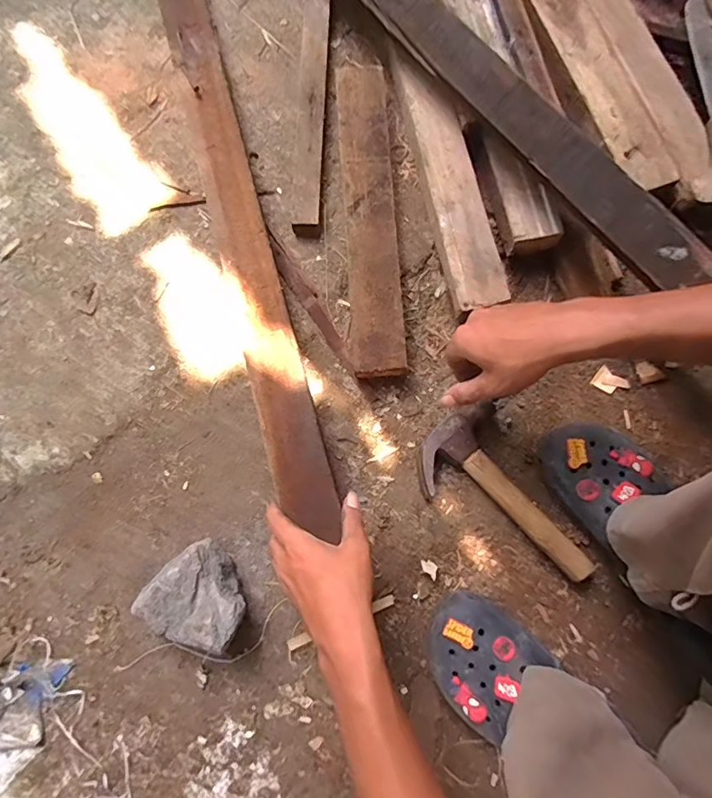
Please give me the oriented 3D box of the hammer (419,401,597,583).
[{"bbox_3d":[0.168,0.106,0.518,0.118,0.031,0.214,-44,84,-9],"label":"hammer"}]

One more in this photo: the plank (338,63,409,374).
[{"bbox_3d":[0.016,-0.215,0.577,0.066,0.050,0.389,-3,80,-2],"label":"plank"}]

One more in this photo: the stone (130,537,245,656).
[{"bbox_3d":[-0.158,0.203,0.477,0.088,0.072,0.097,-37,82,-7],"label":"stone"}]

